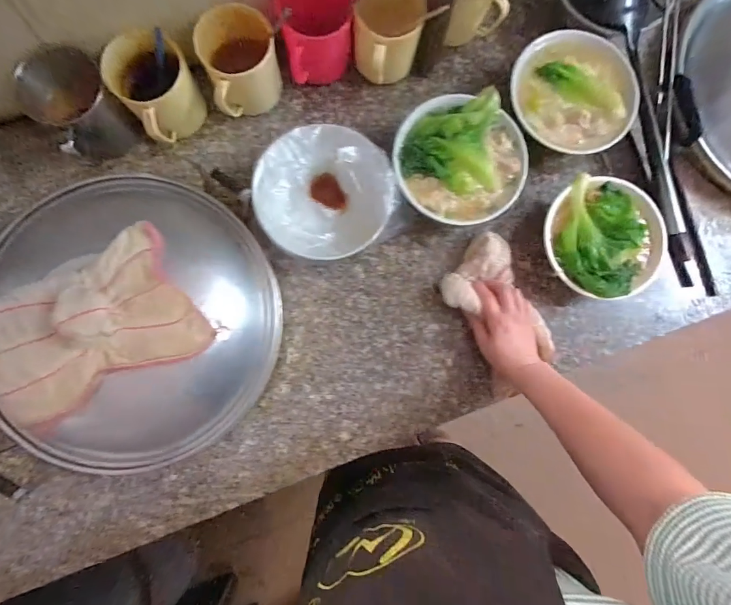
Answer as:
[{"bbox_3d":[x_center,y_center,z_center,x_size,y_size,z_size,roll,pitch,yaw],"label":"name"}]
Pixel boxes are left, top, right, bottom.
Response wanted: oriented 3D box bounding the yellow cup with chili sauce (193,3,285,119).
[{"bbox_3d":[-0.175,-0.330,0.517,0.112,0.098,0.091,-35,87,-5],"label":"yellow cup with chili sauce"}]

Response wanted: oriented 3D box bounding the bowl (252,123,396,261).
[{"bbox_3d":[-0.056,-0.151,0.517,0.177,0.066,0.183,0,85,-2],"label":"bowl"}]

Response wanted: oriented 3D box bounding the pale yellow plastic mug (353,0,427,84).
[{"bbox_3d":[0.030,-0.371,0.518,0.092,0.097,0.100,7,85,-2],"label":"pale yellow plastic mug"}]

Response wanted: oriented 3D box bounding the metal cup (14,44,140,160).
[{"bbox_3d":[-0.381,-0.262,0.503,0.107,0.100,0.102,0,85,-2],"label":"metal cup"}]

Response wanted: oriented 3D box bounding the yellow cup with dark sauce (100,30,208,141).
[{"bbox_3d":[-0.277,-0.289,0.500,0.095,0.104,0.096,0,85,-2],"label":"yellow cup with dark sauce"}]

